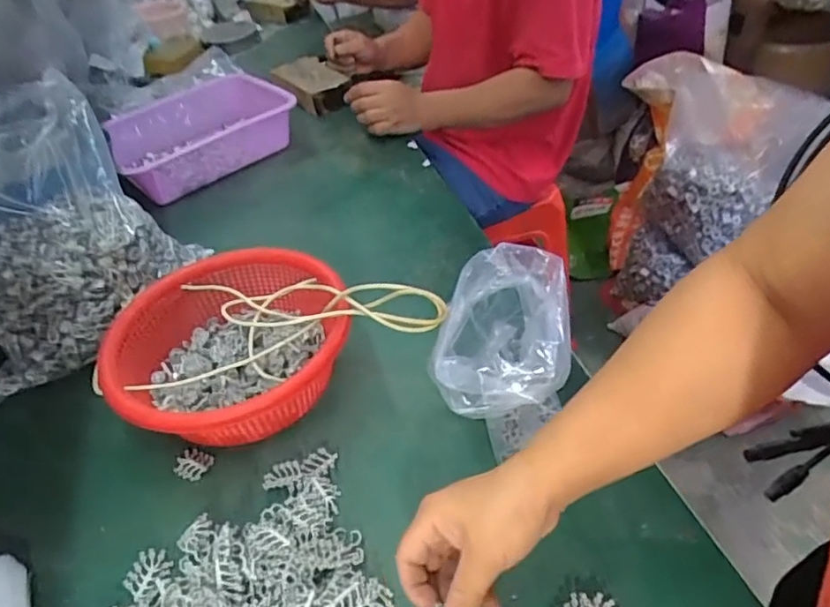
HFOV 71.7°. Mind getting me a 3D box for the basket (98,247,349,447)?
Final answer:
[{"bbox_3d":[-0.180,0.044,0.564,0.233,0.087,0.224,-12,42,-8],"label":"basket"}]

